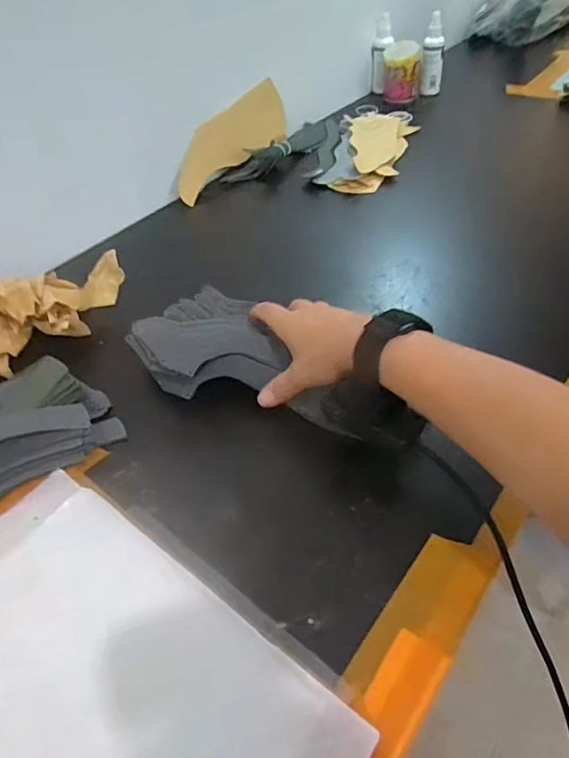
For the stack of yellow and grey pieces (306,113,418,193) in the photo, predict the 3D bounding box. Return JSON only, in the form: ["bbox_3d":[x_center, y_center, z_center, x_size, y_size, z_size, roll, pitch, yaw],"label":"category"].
[{"bbox_3d":[0.123,-0.381,0.821,0.143,0.031,0.256,11,48,17],"label":"stack of yellow and grey pieces"}]

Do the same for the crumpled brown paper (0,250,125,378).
[{"bbox_3d":[-0.266,-0.071,0.529,0.084,0.067,0.182,32,56,28],"label":"crumpled brown paper"}]

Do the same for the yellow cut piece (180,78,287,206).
[{"bbox_3d":[-0.082,-0.372,0.778,0.016,0.088,0.252,18,53,39],"label":"yellow cut piece"}]

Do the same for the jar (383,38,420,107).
[{"bbox_3d":[0.222,-0.586,0.956,0.070,0.091,0.065,-3,46,3],"label":"jar"}]

